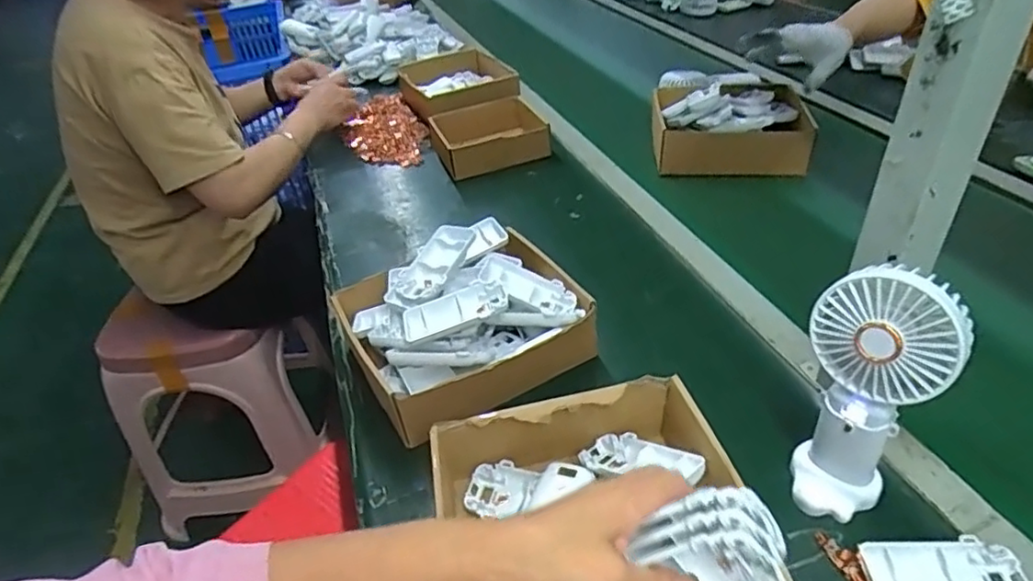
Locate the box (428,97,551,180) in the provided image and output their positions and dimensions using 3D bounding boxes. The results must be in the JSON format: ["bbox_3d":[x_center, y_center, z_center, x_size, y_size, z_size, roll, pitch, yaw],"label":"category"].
[{"bbox_3d":[-0.040,-0.247,0.988,0.174,0.052,0.139,-13,37,-8],"label":"box"}]

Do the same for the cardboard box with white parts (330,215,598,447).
[{"bbox_3d":[-0.049,0.028,0.610,0.211,0.100,0.201,-22,40,-20],"label":"cardboard box with white parts"}]

